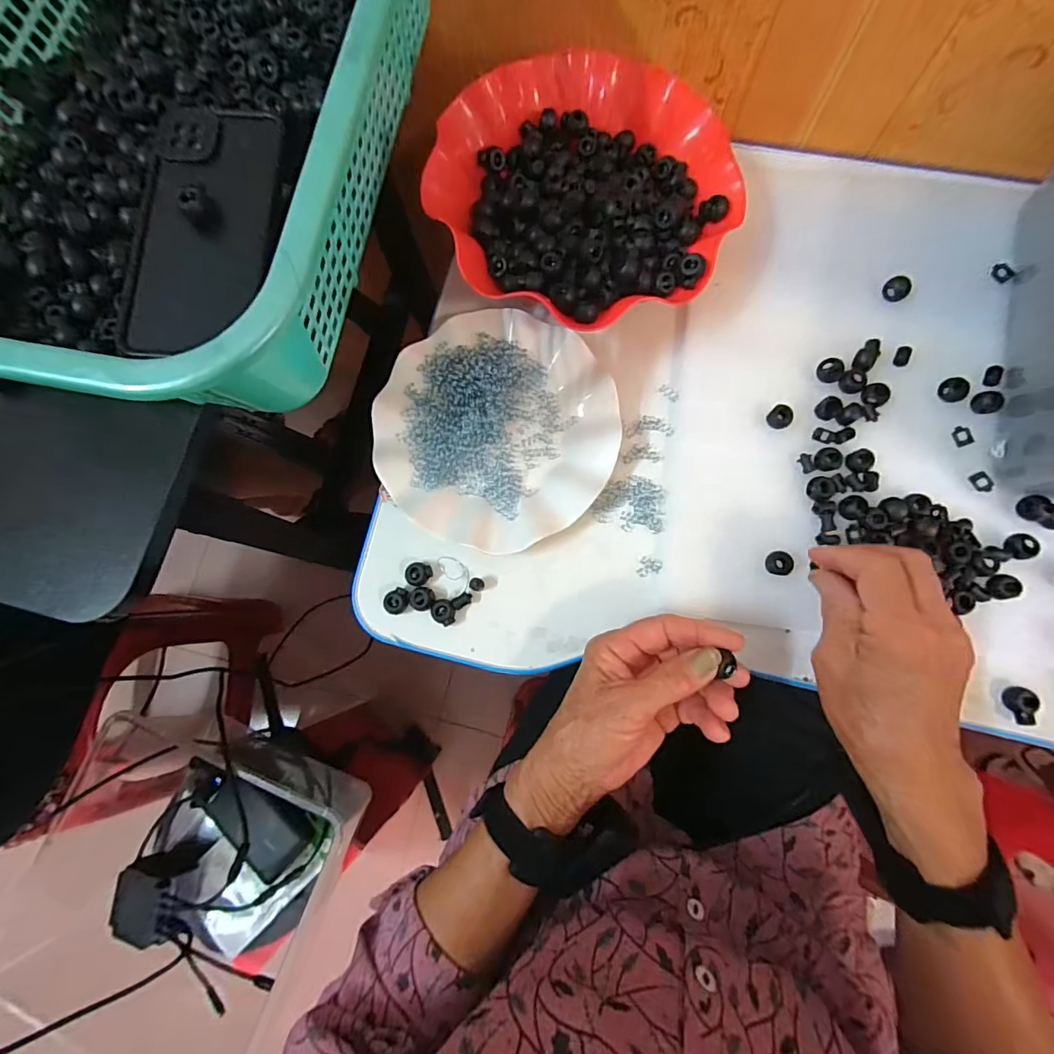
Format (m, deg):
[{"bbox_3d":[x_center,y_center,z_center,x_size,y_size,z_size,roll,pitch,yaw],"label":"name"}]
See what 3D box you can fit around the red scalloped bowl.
[{"bbox_3d":[0.043,-0.251,0.373,0.211,0.062,0.216,-1,79,3],"label":"red scalloped bowl"}]

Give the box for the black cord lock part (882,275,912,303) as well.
[{"bbox_3d":[0.284,-0.183,0.371,0.016,0.012,0.018,-43,82,-3],"label":"black cord lock part"}]

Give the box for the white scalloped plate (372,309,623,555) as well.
[{"bbox_3d":[-0.024,-0.075,0.371,0.177,0.020,0.180,-1,79,3],"label":"white scalloped plate"}]

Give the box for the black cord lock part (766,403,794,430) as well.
[{"bbox_3d":[0.189,-0.082,0.362,0.017,0.010,0.017,-1,79,3],"label":"black cord lock part"}]

